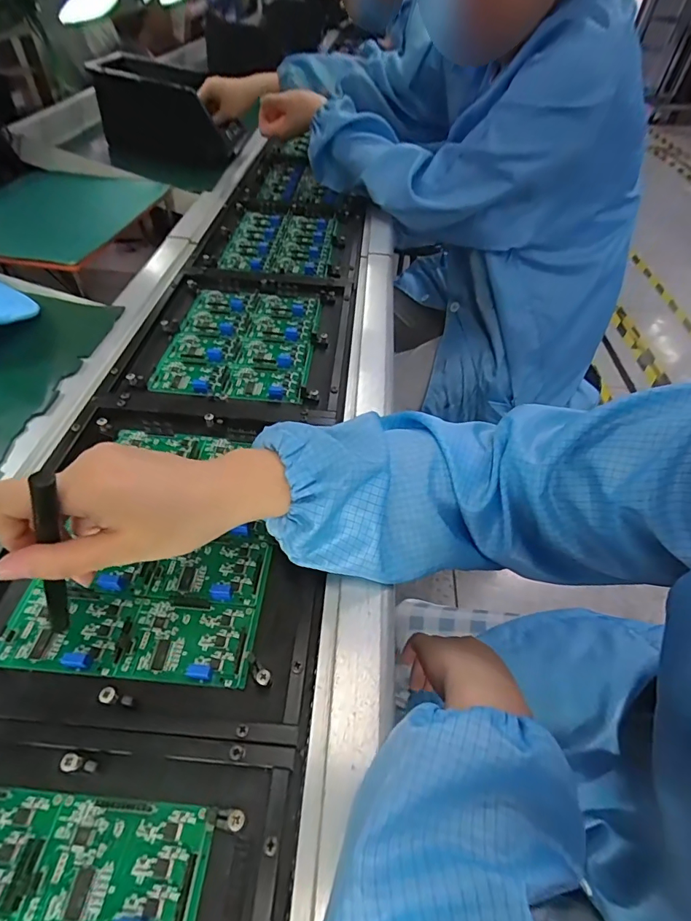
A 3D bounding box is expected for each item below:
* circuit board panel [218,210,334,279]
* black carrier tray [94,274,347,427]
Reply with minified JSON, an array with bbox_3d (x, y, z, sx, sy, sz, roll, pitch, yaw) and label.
[{"bbox_3d":[-0.098,-0.337,0.679,0.152,0.010,0.207,4,50,-1],"label":"circuit board panel"},{"bbox_3d":[-0.113,-0.138,0.503,0.232,0.019,0.261,4,50,0],"label":"black carrier tray"}]

